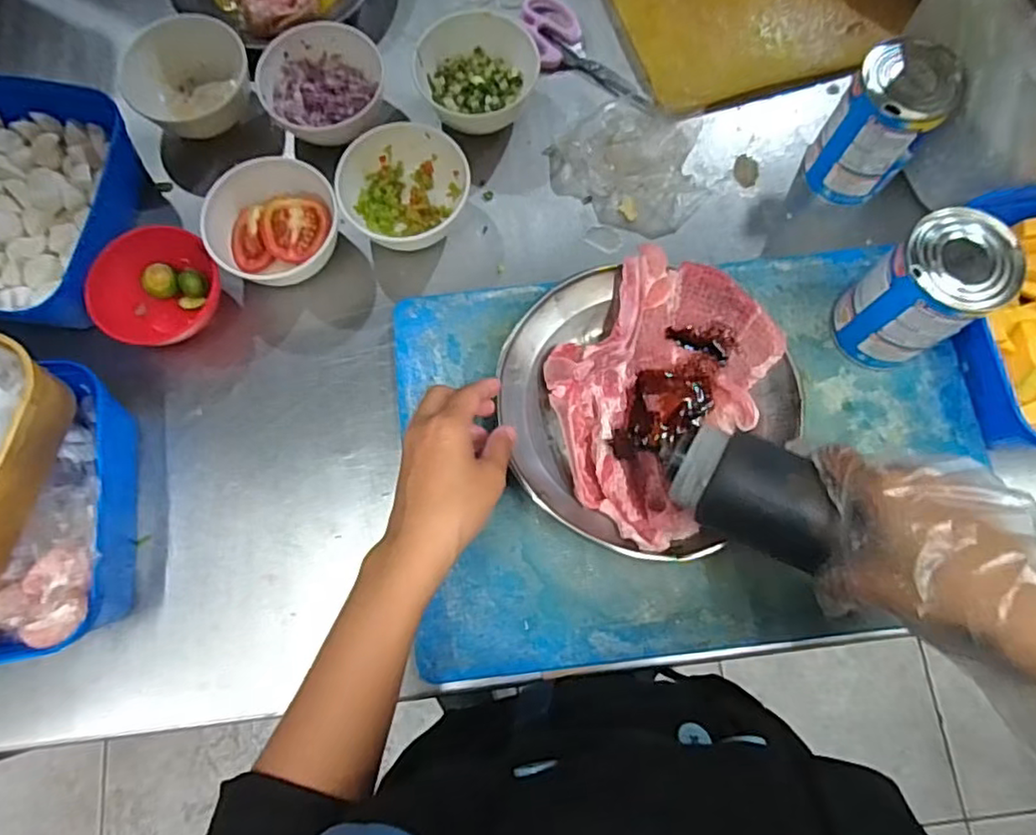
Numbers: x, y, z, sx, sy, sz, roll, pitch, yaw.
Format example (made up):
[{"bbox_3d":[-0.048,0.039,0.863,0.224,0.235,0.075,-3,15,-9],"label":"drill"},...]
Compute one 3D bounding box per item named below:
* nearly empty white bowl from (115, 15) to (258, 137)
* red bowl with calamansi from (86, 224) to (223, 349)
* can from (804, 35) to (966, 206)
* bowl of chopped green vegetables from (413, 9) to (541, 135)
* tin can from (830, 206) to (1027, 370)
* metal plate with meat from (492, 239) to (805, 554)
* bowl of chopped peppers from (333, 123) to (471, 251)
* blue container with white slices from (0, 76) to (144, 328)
[{"bbox_3d":[-0.297,-0.308,0.578,0.107,0.044,0.102,0,75,1],"label":"nearly empty white bowl"},{"bbox_3d":[-0.297,-0.106,0.531,0.102,0.050,0.097,0,75,1],"label":"red bowl with calamansi"},{"bbox_3d":[0.292,-0.236,0.522,0.070,0.120,0.076,0,75,1],"label":"can"},{"bbox_3d":[-0.037,-0.315,0.579,0.100,0.044,0.104,0,75,1],"label":"bowl of chopped green vegetables"},{"bbox_3d":[0.286,-0.087,0.457,0.069,0.123,0.069,0,75,1],"label":"tin can"},{"bbox_3d":[0.091,-0.016,0.481,0.203,0.032,0.213,0,75,1],"label":"metal plate with meat"},{"bbox_3d":[-0.102,-0.197,0.552,0.100,0.047,0.104,0,75,1],"label":"bowl of chopped peppers"},{"bbox_3d":[-0.413,-0.178,0.537,0.182,0.061,0.212,6,75,2],"label":"blue container with white slices"}]

